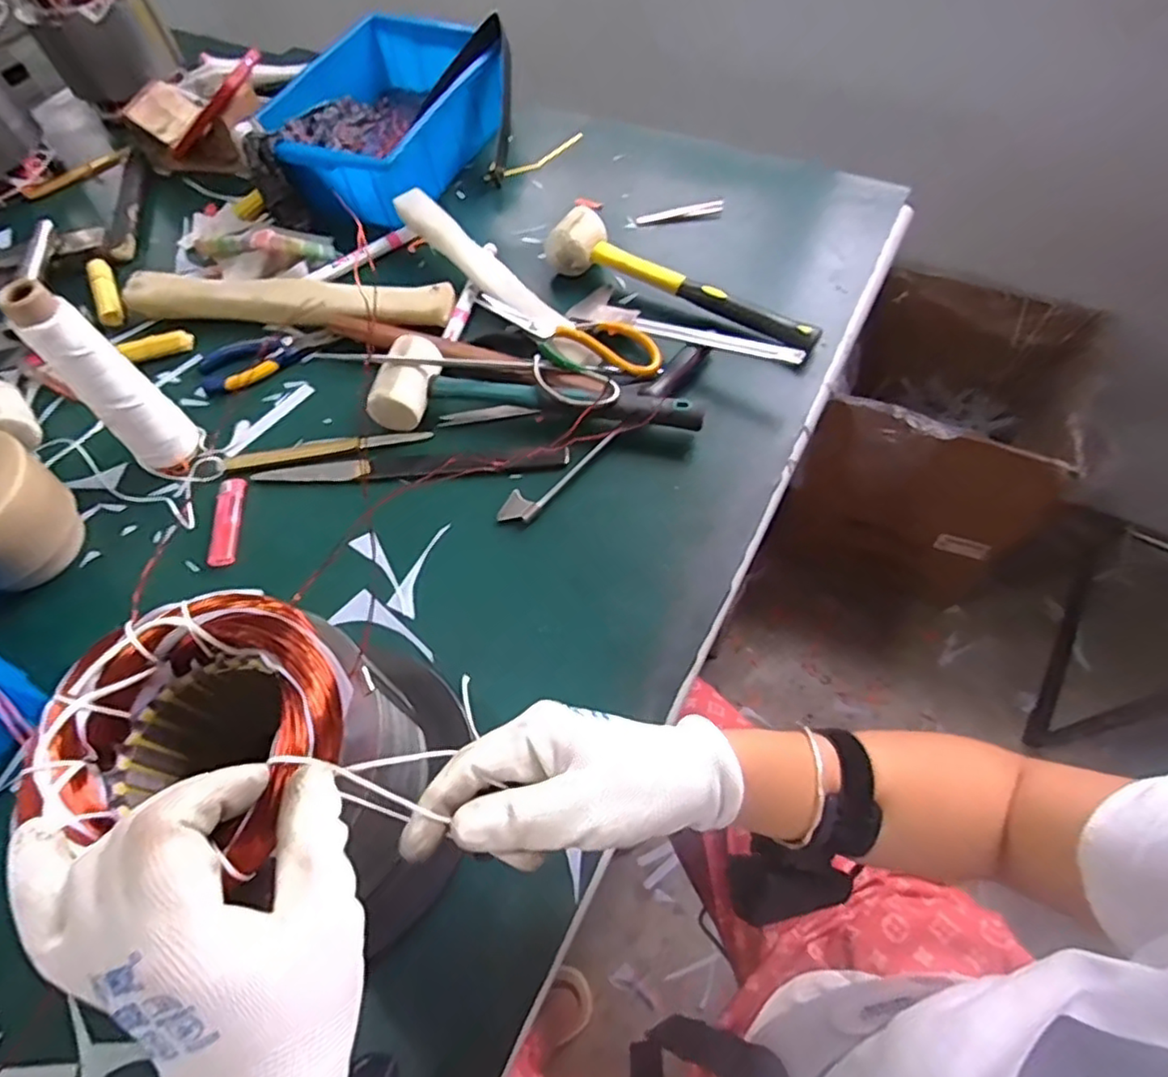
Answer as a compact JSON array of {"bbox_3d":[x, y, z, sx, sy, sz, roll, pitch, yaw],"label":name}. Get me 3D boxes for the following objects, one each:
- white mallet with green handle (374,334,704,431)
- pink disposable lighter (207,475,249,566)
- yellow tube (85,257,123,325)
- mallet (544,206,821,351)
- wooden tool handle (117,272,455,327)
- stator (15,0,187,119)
[{"bbox_3d":[-0.041,-0.122,0.553,0.281,0.051,0.077,6,61,8],"label":"white mallet with green handle"},{"bbox_3d":[-0.295,-0.015,0.531,0.022,0.008,0.084,-9,60,-1],"label":"pink disposable lighter"},{"bbox_3d":[-0.516,-0.267,0.689,0.022,0.016,0.105,-27,61,-11],"label":"yellow tube"},{"bbox_3d":[0.092,-0.247,0.611,0.271,0.057,0.052,26,65,18],"label":"mallet"},{"bbox_3d":[-0.300,-0.237,0.636,0.340,0.030,0.048,3,60,6],"label":"wooden tool handle"},{"bbox_3d":[-0.633,-0.668,0.831,0.145,0.143,0.145,-34,63,-14],"label":"stator"}]

